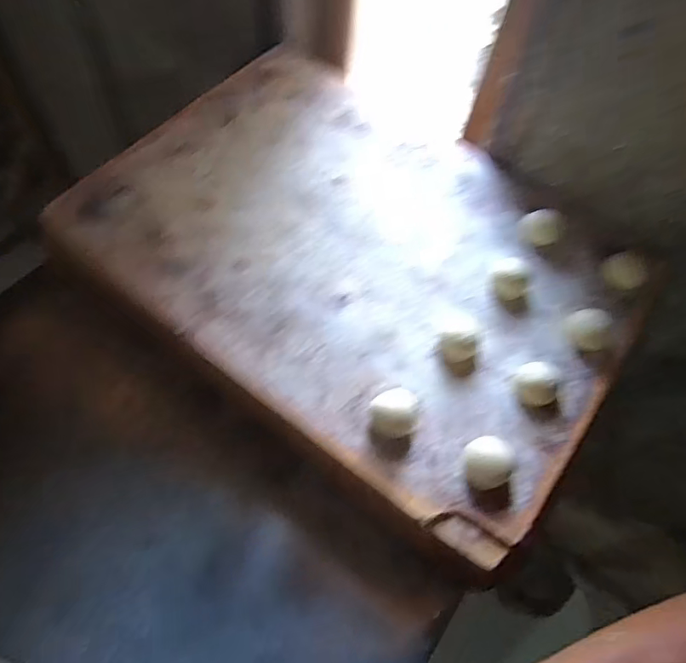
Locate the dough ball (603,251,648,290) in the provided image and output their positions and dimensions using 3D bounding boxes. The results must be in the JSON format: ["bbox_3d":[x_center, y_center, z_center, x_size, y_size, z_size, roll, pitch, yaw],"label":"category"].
[{"bbox_3d":[0.311,-0.067,0.559,0.037,0.028,0.041,-35,69,-21],"label":"dough ball"}]

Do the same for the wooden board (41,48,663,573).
[{"bbox_3d":[0.019,-0.107,0.594,0.603,0.039,0.445,35,67,15],"label":"wooden board"}]

